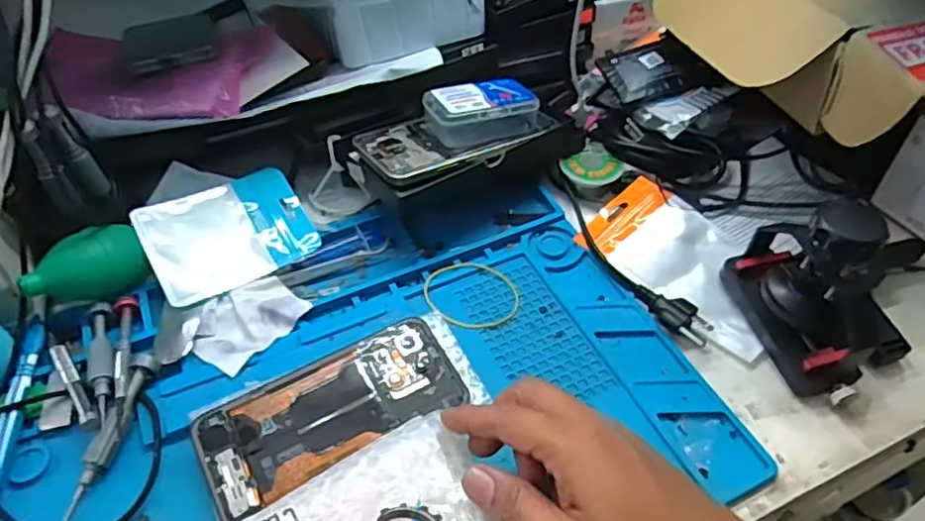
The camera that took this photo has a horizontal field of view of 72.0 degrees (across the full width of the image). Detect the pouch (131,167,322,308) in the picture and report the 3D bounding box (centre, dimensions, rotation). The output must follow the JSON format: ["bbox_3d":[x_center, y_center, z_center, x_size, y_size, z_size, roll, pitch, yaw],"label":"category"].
[{"bbox_3d":[-0.181,-0.023,0.494,0.119,0.006,0.091,-23,68,-26],"label":"pouch"}]

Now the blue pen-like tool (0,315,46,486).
[{"bbox_3d":[-0.288,0.089,0.411,0.014,0.011,0.122,-8,48,-6],"label":"blue pen-like tool"}]

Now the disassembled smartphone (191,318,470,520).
[{"bbox_3d":[-0.081,0.093,0.399,0.159,0.009,0.076,-22,51,-17],"label":"disassembled smartphone"}]

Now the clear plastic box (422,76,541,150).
[{"bbox_3d":[0.014,-0.121,0.521,0.089,0.033,0.049,-23,51,-18],"label":"clear plastic box"}]

